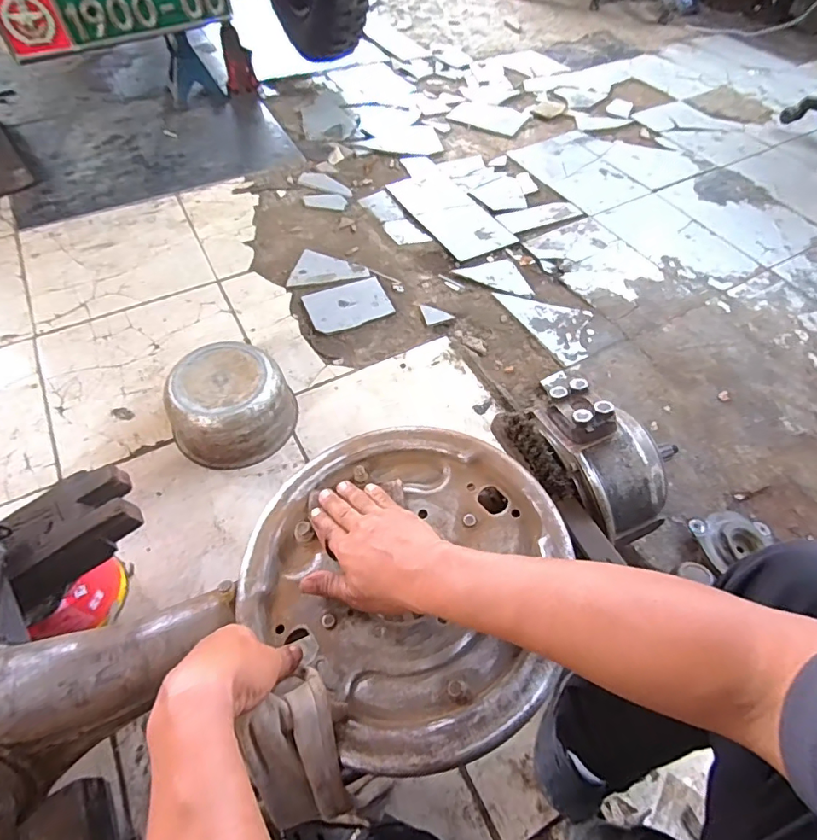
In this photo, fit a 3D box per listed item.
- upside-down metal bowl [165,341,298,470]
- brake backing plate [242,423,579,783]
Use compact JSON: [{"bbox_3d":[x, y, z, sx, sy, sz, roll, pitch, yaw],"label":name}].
[{"bbox_3d":[-0.327,-0.029,0.925,0.208,0.127,0.190,1,57,-2],"label":"upside-down metal bowl"},{"bbox_3d":[0.002,0.130,0.456,0.268,0.053,0.288,1,57,-2],"label":"brake backing plate"}]

